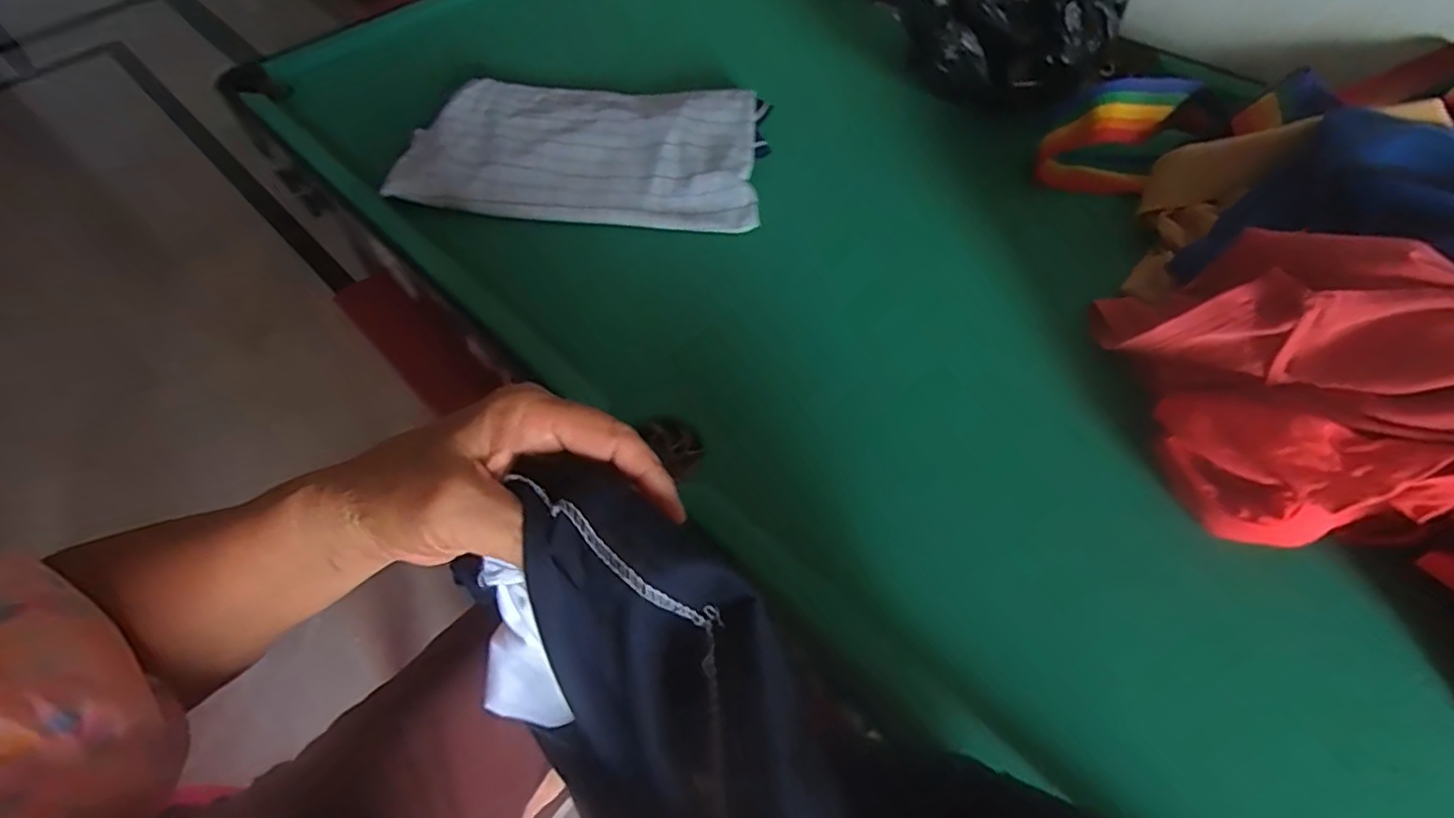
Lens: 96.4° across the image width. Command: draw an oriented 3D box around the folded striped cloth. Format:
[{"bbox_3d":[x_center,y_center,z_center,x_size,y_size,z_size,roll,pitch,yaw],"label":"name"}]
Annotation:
[{"bbox_3d":[-0.124,-0.236,0.584,0.305,0.031,0.176,4,64,0],"label":"folded striped cloth"}]

